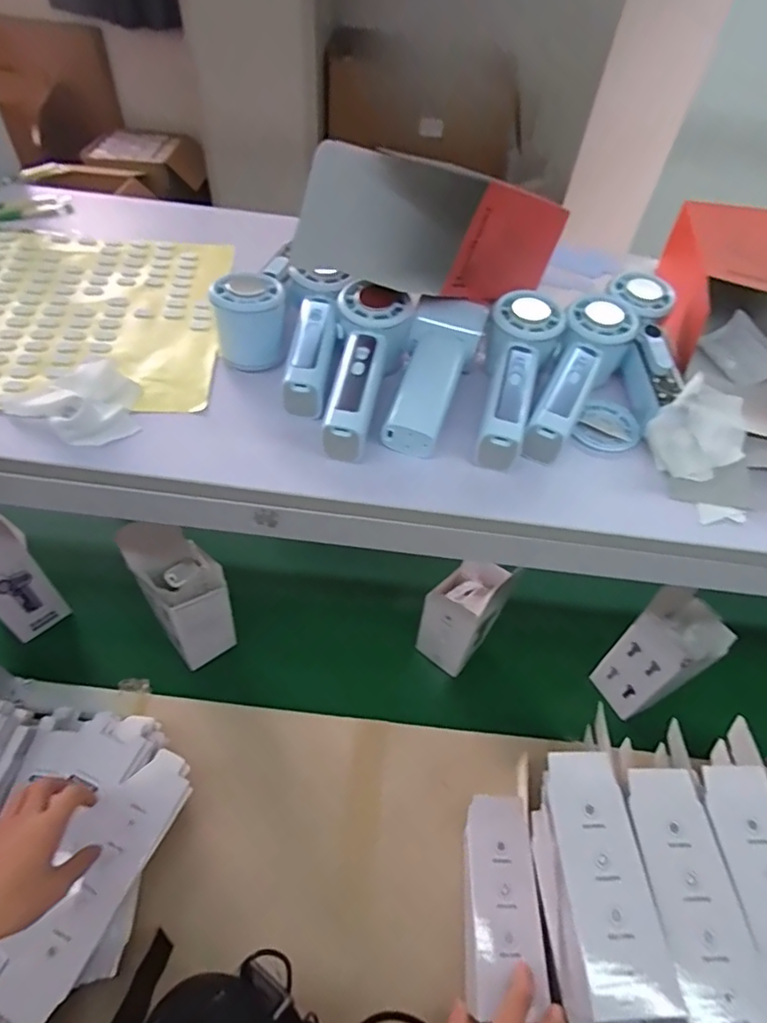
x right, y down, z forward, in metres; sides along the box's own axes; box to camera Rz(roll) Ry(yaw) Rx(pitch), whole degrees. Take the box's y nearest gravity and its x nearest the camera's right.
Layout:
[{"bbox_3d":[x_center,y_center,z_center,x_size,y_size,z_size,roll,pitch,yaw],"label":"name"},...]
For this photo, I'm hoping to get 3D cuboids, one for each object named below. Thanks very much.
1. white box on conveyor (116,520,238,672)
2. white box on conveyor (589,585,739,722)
[{"bbox_3d":[-0.261,0.113,0.732,0.083,0.234,0.092,-31,61,-26],"label":"white box on conveyor"},{"bbox_3d":[0.359,0.187,0.730,0.090,0.180,0.091,-20,57,-20],"label":"white box on conveyor"}]

